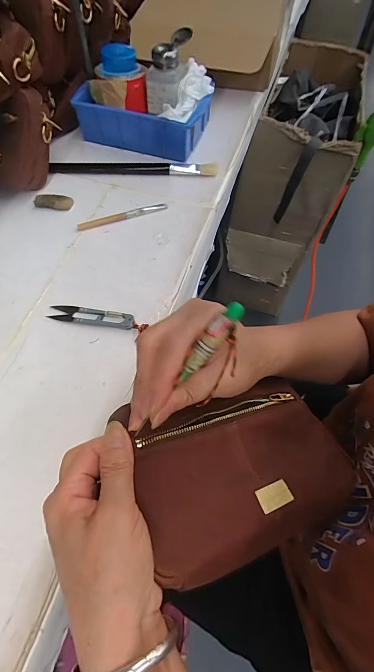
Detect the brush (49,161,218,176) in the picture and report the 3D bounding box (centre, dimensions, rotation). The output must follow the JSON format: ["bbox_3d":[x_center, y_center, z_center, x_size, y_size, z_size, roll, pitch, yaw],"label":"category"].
[{"bbox_3d":[-0.081,-0.257,0.511,0.252,0.013,0.019,0,61,-2],"label":"brush"}]

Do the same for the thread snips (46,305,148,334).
[{"bbox_3d":[-0.104,-0.023,0.386,0.114,0.009,0.023,11,62,5],"label":"thread snips"}]

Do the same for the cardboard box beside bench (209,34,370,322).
[{"bbox_3d":[0.287,-0.439,1.055,0.241,0.621,0.476,14,62,5],"label":"cardboard box beside bench"}]

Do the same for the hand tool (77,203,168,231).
[{"bbox_3d":[-0.089,-0.168,0.469,0.127,0.007,0.011,-18,63,-10],"label":"hand tool"}]

